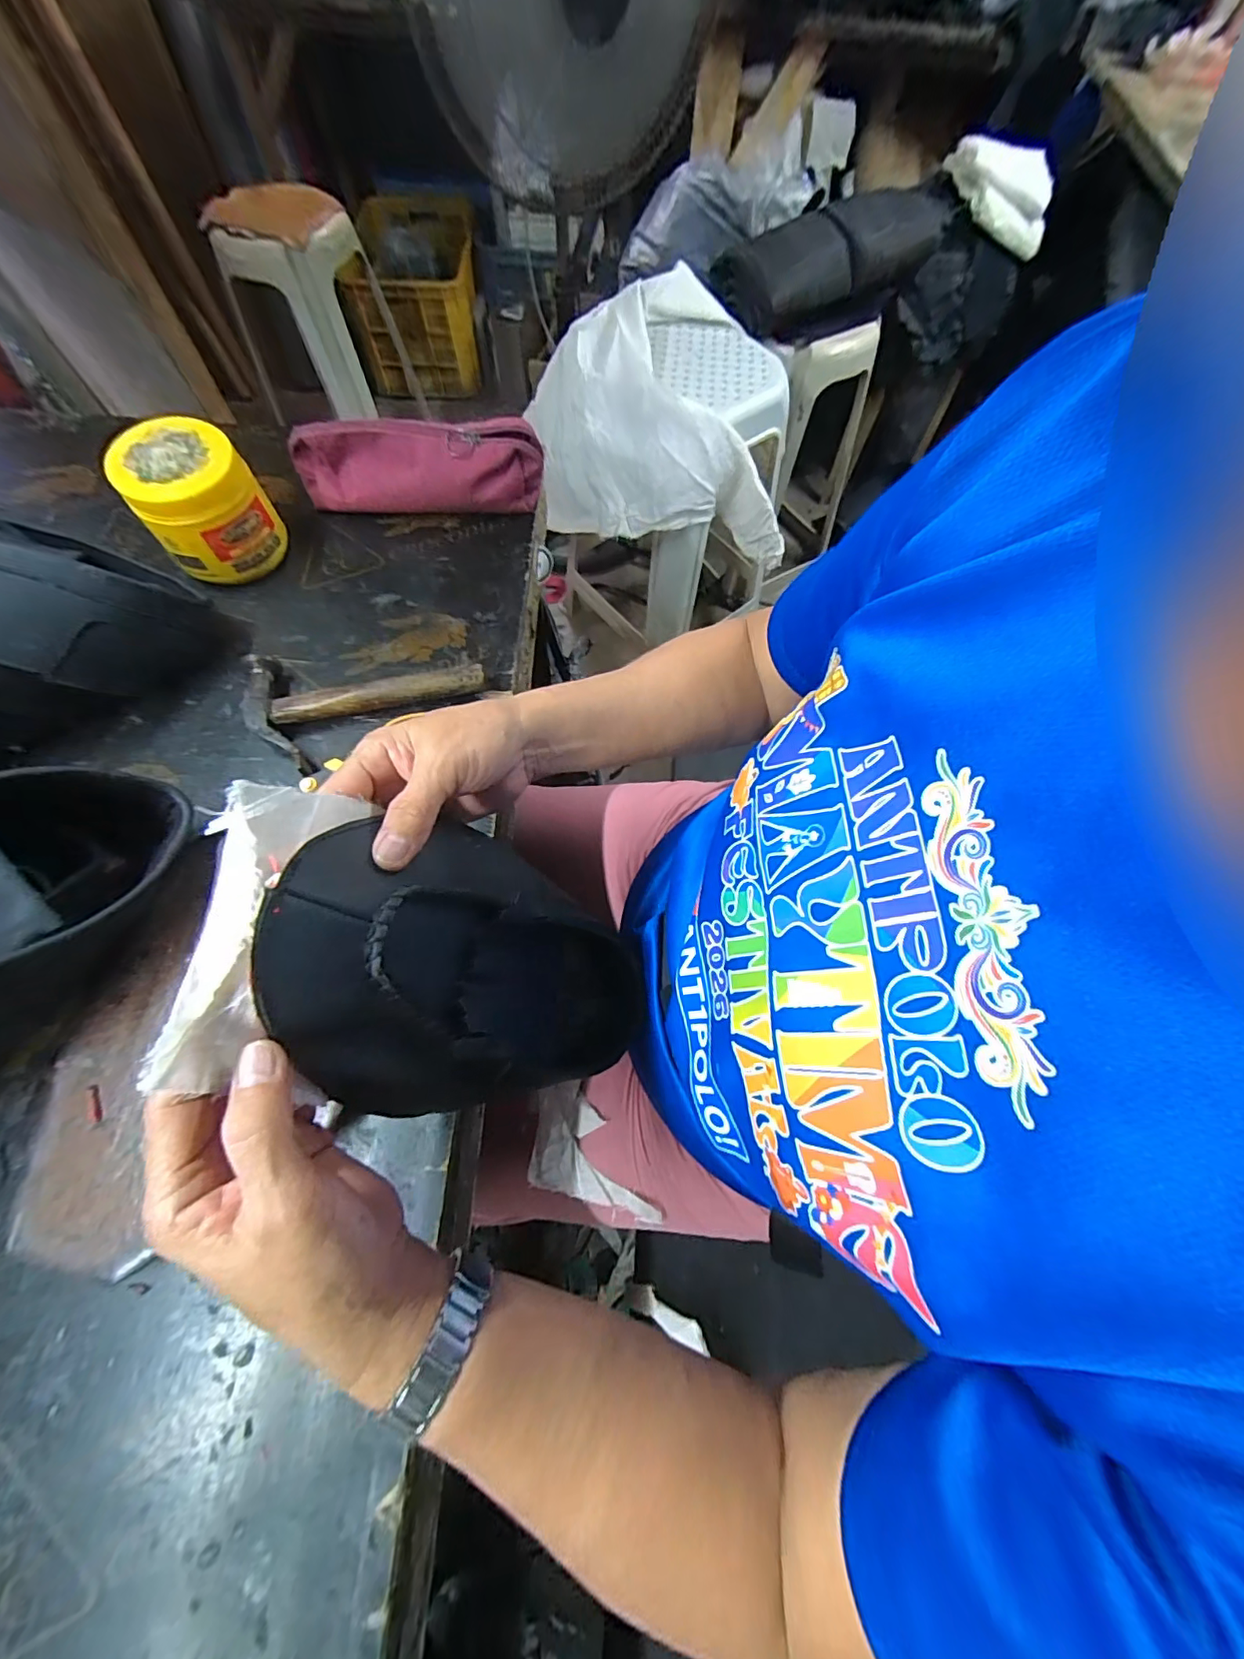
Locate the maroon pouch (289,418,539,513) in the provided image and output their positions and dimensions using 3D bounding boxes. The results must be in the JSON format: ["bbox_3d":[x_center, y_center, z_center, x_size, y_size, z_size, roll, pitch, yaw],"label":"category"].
[{"bbox_3d":[-0.198,-0.348,0.513,0.237,0.064,0.050,-1,67,-3],"label":"maroon pouch"}]

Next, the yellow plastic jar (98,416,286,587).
[{"bbox_3d":[-0.365,-0.284,0.466,0.094,0.088,0.089,1,67,-2],"label":"yellow plastic jar"}]

